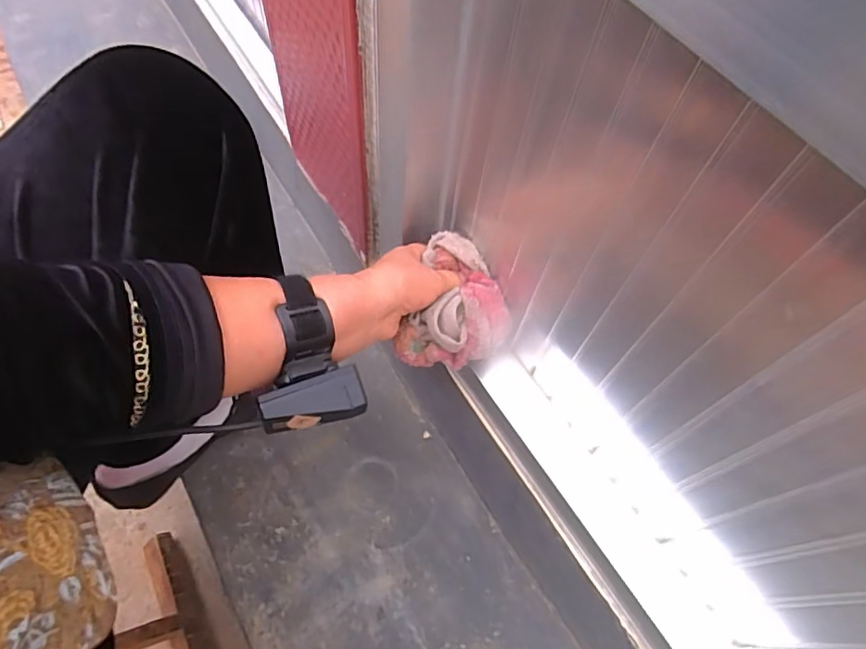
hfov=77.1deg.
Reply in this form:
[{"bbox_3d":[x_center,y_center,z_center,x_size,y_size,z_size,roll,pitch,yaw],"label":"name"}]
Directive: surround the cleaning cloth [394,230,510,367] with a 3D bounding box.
[{"bbox_3d":[0.024,-0.021,0.470,0.086,0.046,0.123,13,65,7],"label":"cleaning cloth"}]

